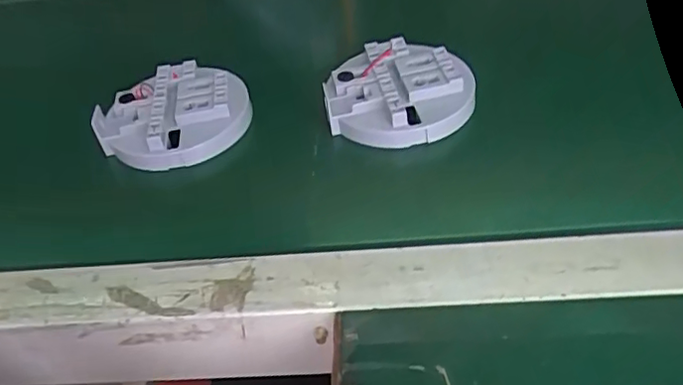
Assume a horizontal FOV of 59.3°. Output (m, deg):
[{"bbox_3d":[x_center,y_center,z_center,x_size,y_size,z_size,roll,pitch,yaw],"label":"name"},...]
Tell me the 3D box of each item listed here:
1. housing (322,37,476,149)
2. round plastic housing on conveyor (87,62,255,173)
[{"bbox_3d":[0.042,-0.073,0.422,0.100,0.022,0.095,-2,52,2],"label":"housing"},{"bbox_3d":[-0.120,-0.058,0.434,0.099,0.022,0.099,-2,52,2],"label":"round plastic housing on conveyor"}]

